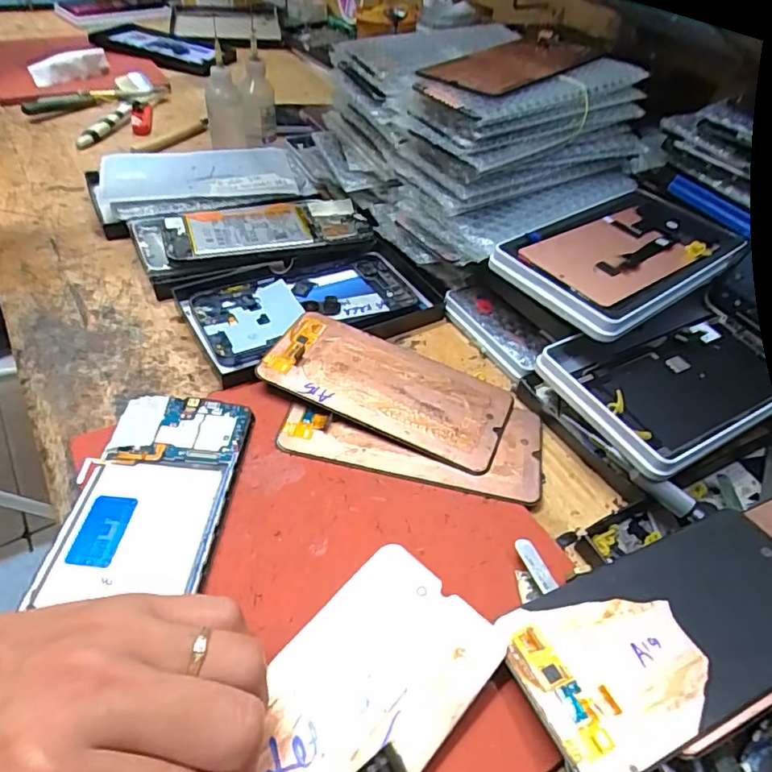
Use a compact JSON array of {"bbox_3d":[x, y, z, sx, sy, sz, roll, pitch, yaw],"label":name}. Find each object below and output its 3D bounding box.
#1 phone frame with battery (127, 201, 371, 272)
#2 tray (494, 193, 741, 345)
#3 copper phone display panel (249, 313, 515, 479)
[{"bbox_3d":[-0.109,-0.127,0.445,0.181,0.012,0.071,-9,52,-14],"label":"phone frame with battery"},{"bbox_3d":[0.164,-0.091,0.377,0.168,0.015,0.101,-29,59,-29],"label":"tray"},{"bbox_3d":[0.001,0.000,0.340,0.150,0.005,0.068,24,52,9],"label":"copper phone display panel"}]

